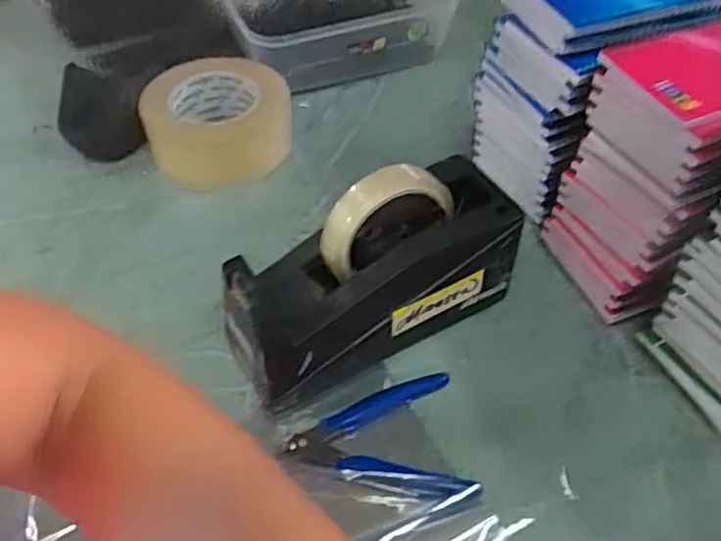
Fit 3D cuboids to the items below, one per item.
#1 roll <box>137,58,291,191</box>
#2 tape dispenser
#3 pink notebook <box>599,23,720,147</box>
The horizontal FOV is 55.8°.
[{"bbox_3d":[-0.134,-0.137,0.635,0.128,0.054,0.117,1,50,-1],"label":"roll"},{"bbox_3d":[0.010,0.000,0.460,0.199,0.124,0.077,-24,54,-20],"label":"tape dispenser"},{"bbox_3d":[0.242,-0.132,0.446,0.146,0.012,0.088,-21,53,-16],"label":"pink notebook"}]

